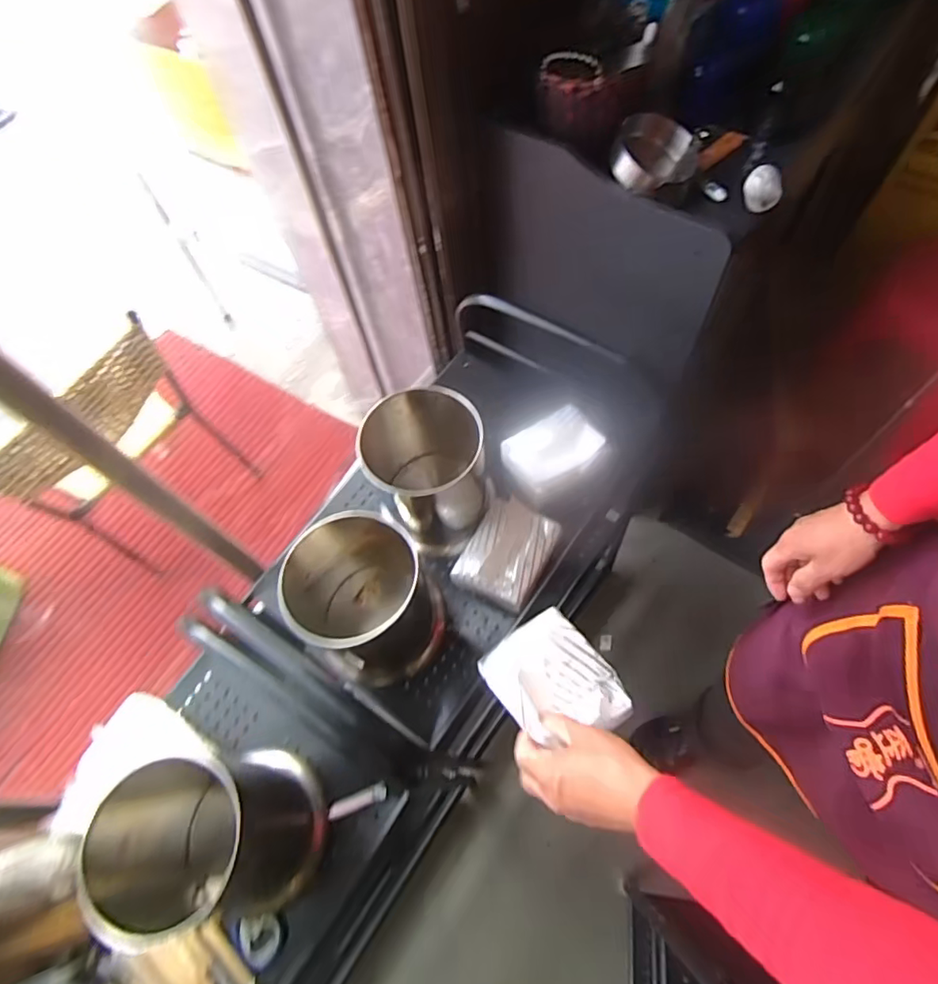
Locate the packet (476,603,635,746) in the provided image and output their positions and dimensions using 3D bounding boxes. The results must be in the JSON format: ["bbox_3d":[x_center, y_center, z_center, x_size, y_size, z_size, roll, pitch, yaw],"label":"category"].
[{"bbox_3d":[0.075,0.165,0.491,0.087,0.038,0.112,-37,66,-18],"label":"packet"}]

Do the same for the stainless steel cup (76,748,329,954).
[{"bbox_3d":[-0.223,0.310,0.520,0.136,0.186,0.142,0,61,0],"label":"stainless steel cup"}]

